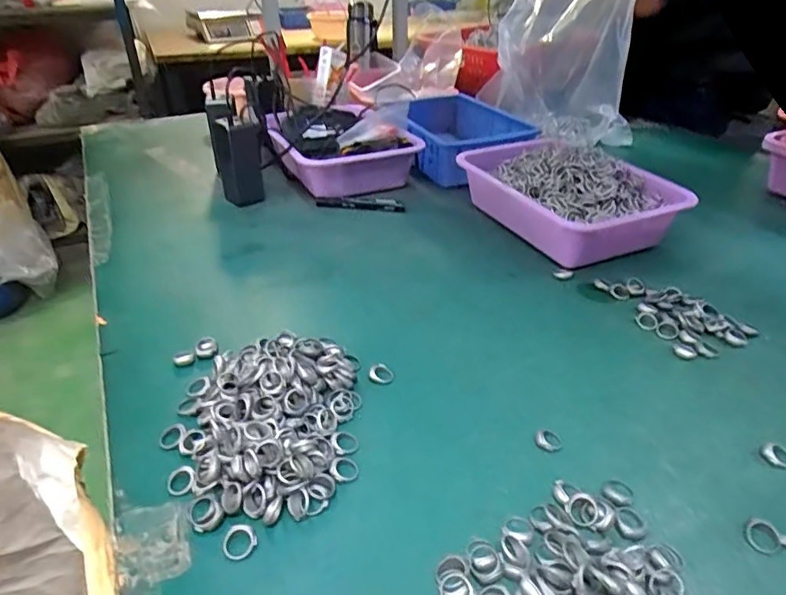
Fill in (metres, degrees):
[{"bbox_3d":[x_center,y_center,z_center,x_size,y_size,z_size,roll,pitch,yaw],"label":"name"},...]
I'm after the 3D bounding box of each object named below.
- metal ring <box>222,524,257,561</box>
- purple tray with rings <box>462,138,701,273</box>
[{"bbox_3d":[-0.109,0.173,0.389,0.023,0.006,0.024,1,33,0],"label":"metal ring"},{"bbox_3d":[0.252,-0.152,0.810,0.223,0.094,0.295,-14,35,-22],"label":"purple tray with rings"}]

